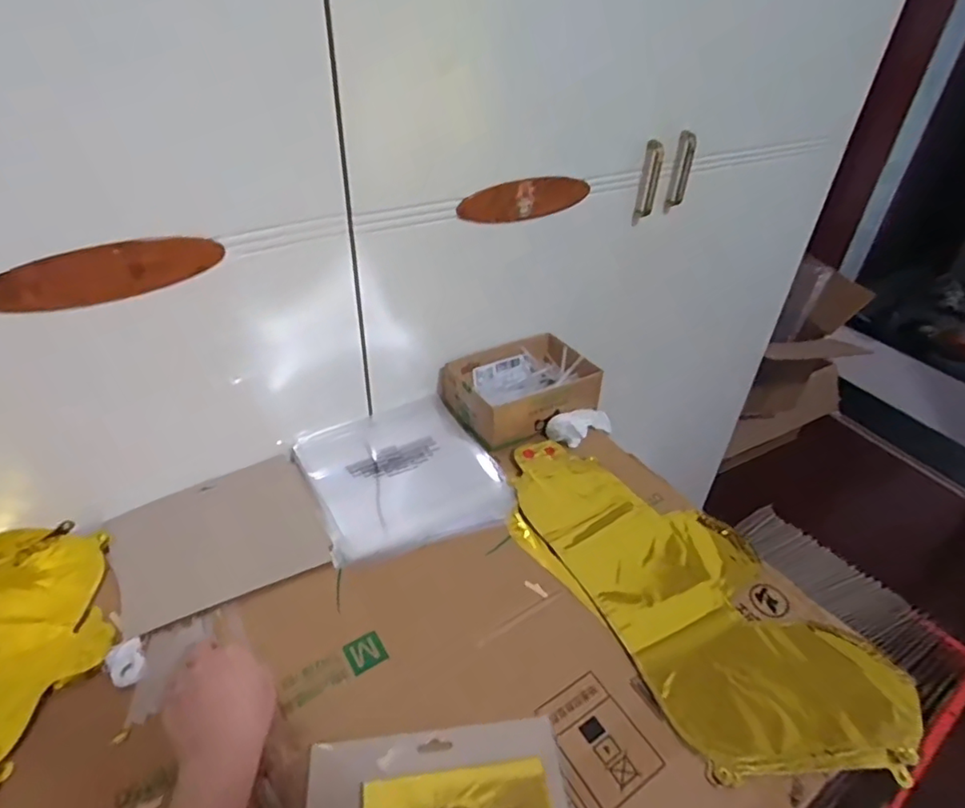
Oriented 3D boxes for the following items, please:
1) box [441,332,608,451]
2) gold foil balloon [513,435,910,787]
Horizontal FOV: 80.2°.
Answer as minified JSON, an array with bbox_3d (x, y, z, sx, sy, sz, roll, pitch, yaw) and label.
[{"bbox_3d":[0.056,-0.023,0.797,0.188,0.062,0.148,-21,44,-28],"label":"box"},{"bbox_3d":[0.197,0.181,0.598,0.214,0.029,0.429,-20,42,-27],"label":"gold foil balloon"}]

